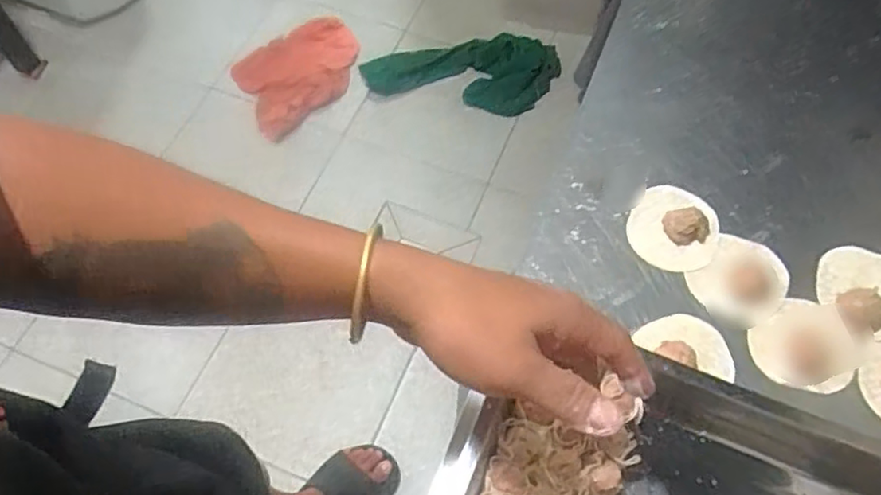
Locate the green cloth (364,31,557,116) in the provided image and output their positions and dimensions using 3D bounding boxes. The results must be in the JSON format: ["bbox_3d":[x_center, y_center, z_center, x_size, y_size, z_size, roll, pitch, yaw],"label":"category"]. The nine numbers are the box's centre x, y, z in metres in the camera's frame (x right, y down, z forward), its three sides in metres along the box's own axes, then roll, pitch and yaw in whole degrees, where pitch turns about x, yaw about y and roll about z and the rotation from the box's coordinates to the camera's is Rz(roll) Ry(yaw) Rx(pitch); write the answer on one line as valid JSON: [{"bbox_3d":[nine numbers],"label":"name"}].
[{"bbox_3d":[0.049,-0.448,1.700,0.523,0.116,0.186,-1,61,-2],"label":"green cloth"}]

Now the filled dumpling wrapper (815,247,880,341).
[{"bbox_3d":[0.358,0.032,0.538,0.068,0.019,0.082,20,67,11],"label":"filled dumpling wrapper"}]

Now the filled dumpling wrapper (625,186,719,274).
[{"bbox_3d":[0.214,-0.023,0.574,0.076,0.025,0.082,-1,65,2],"label":"filled dumpling wrapper"}]

